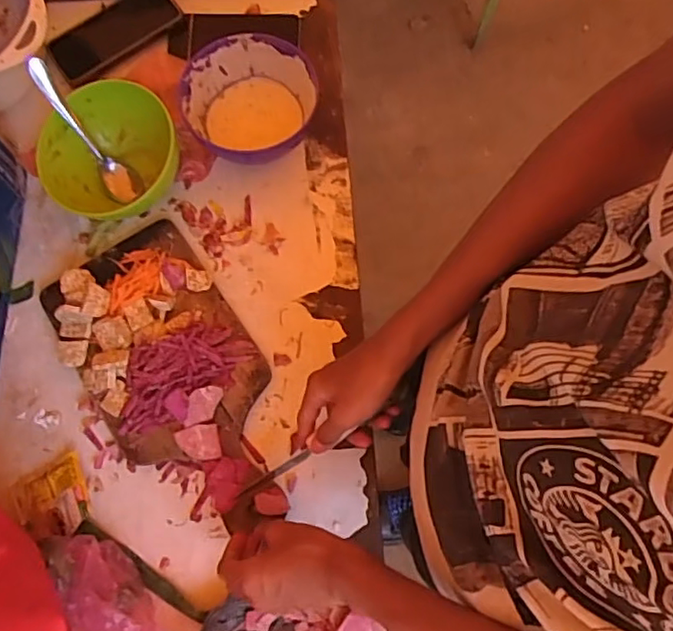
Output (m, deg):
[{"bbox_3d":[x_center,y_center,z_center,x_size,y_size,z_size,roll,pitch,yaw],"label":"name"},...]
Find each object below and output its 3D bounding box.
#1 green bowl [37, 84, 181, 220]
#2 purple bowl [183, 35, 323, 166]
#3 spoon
[{"bbox_3d":[-0.250,-0.172,0.663,0.134,0.076,0.140,0,72,-1],"label":"green bowl"},{"bbox_3d":[-0.095,-0.236,0.701,0.139,0.075,0.143,0,72,-1],"label":"purple bowl"},{"bbox_3d":[-0.277,-0.203,0.680,0.035,0.028,0.171,-37,105,-12],"label":"spoon"}]

